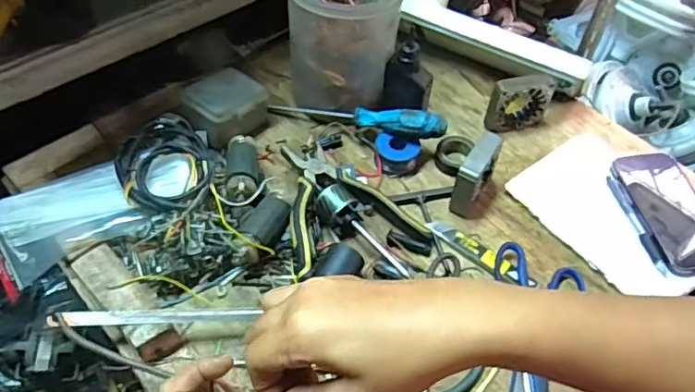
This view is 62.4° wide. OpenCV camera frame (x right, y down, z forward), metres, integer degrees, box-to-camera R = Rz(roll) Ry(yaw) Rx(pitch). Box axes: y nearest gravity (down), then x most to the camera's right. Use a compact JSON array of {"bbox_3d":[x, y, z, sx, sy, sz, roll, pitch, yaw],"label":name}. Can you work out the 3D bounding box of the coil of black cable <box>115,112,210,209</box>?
[{"bbox_3d":[-0.197,-0.029,0.624,0.095,0.032,0.120,-29,60,-22],"label":"coil of black cable"}]

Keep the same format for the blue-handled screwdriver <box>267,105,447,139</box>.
[{"bbox_3d":[0.010,-0.097,0.721,0.229,0.029,0.025,10,52,25],"label":"blue-handled screwdriver"}]

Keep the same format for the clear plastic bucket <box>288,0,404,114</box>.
[{"bbox_3d":[-0.002,-0.203,0.722,0.125,0.160,0.134,1,53,-2],"label":"clear plastic bucket"}]

